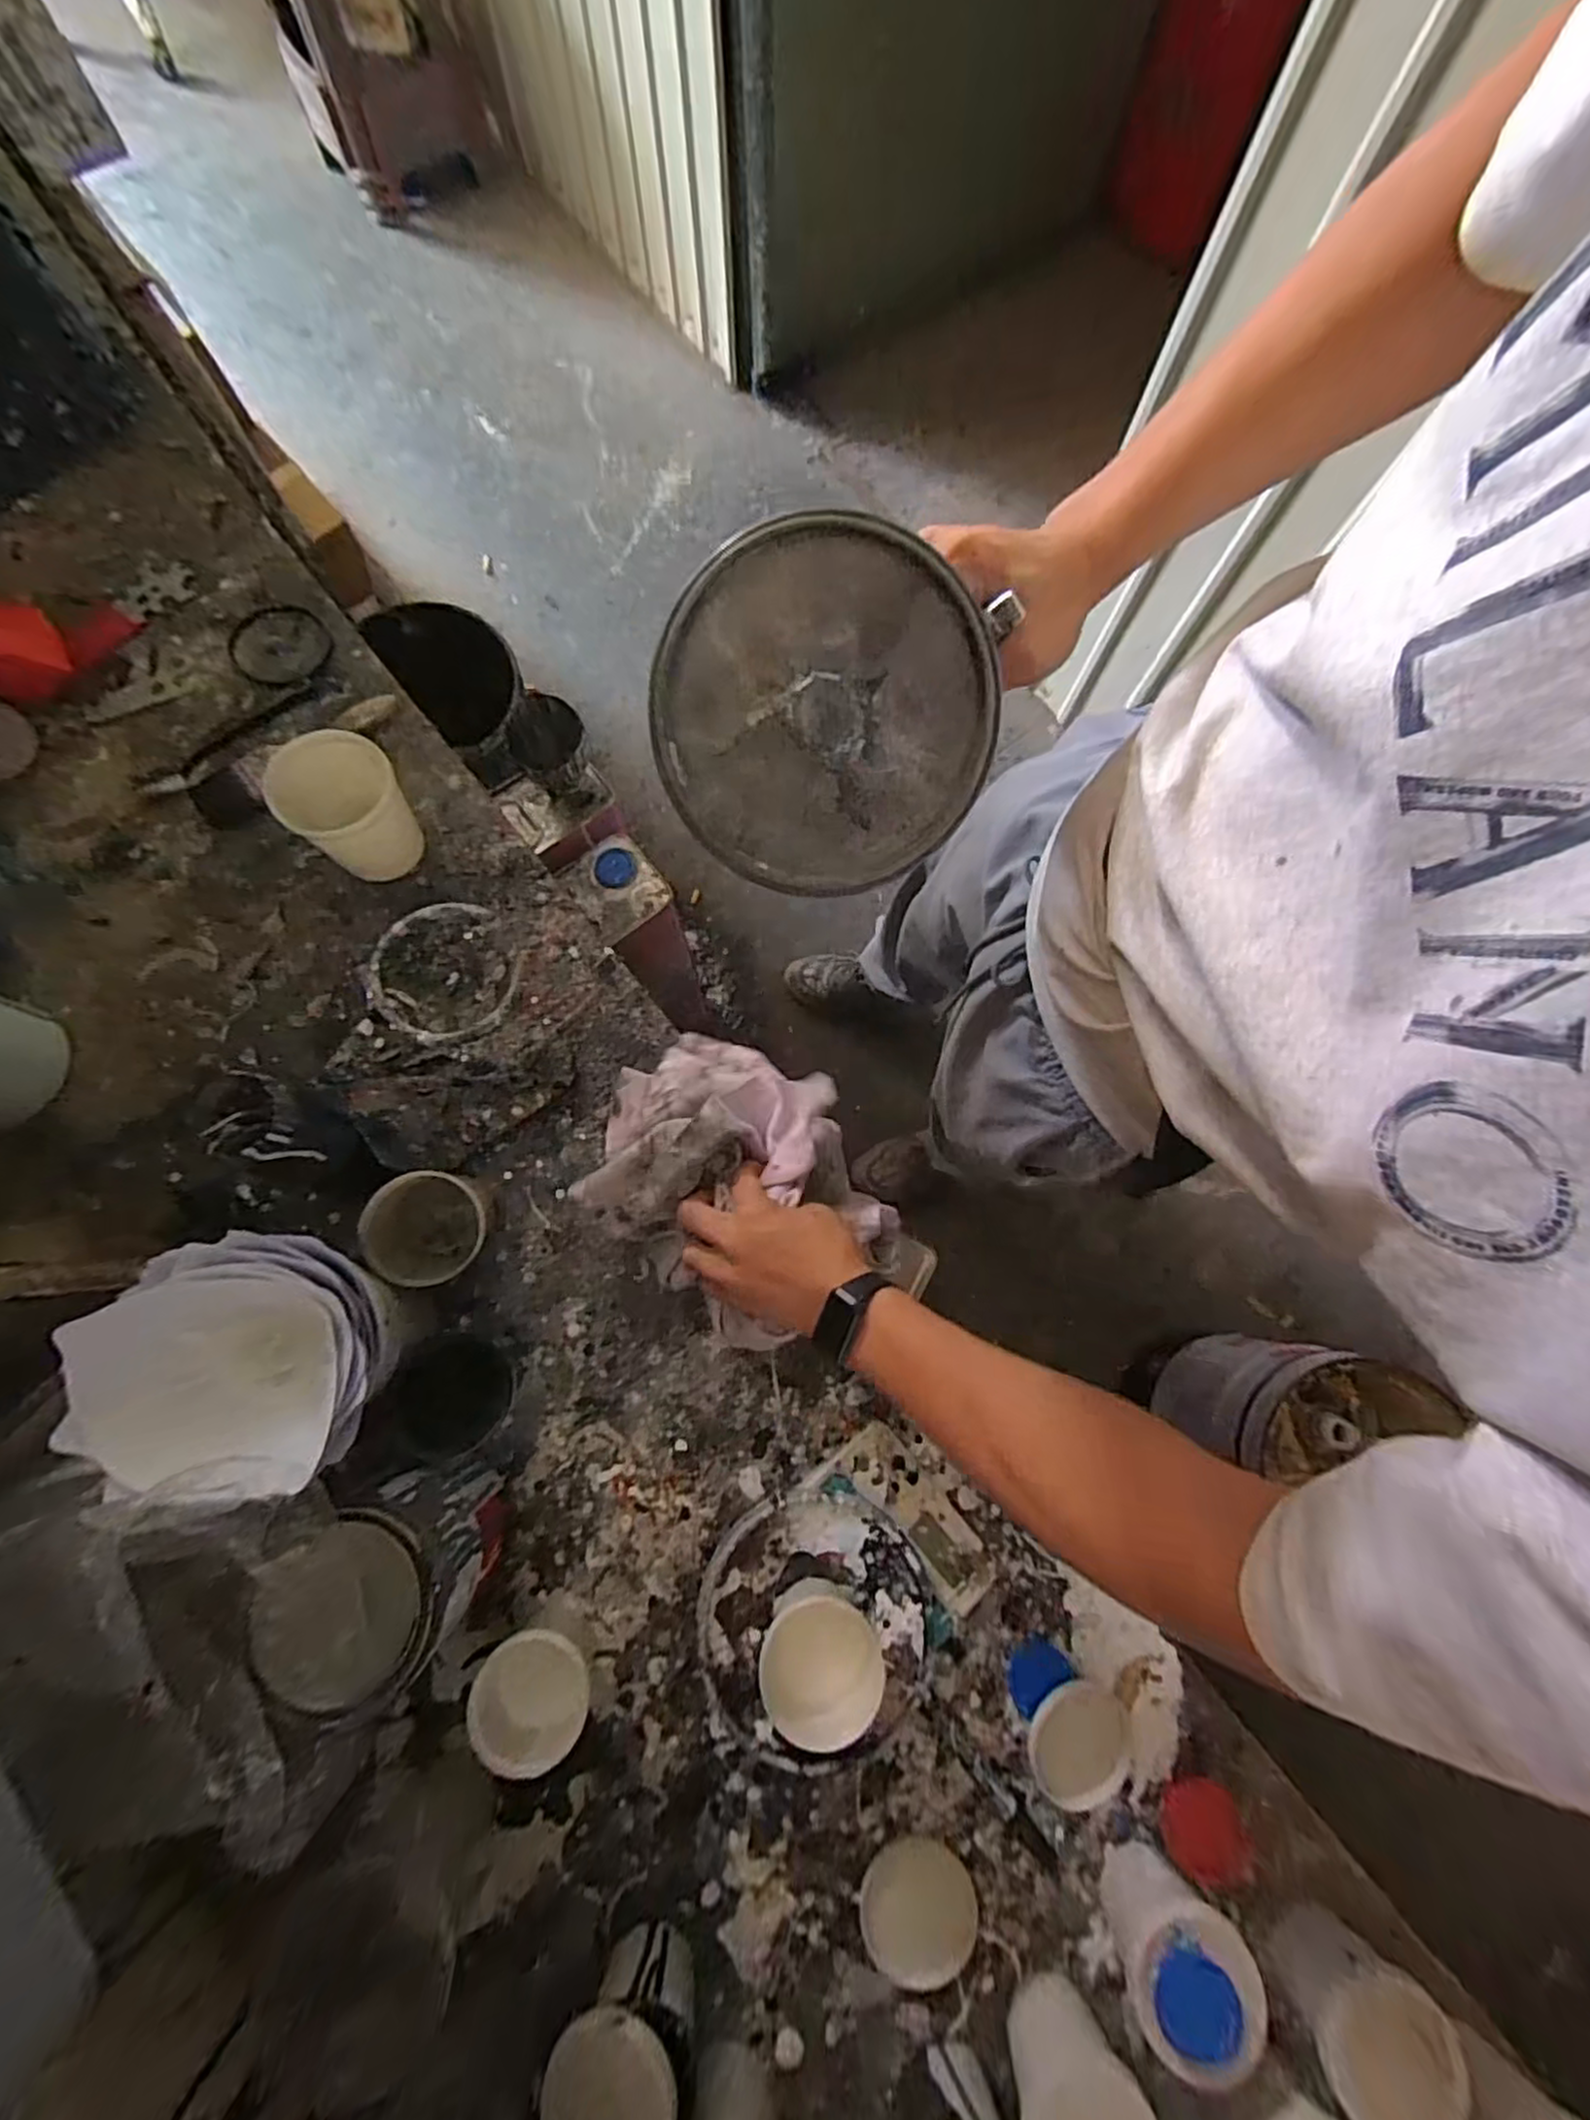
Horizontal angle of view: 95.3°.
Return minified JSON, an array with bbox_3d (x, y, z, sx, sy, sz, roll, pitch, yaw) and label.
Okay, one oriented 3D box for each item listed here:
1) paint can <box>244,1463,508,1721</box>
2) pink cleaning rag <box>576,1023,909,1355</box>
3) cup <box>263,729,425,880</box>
[{"bbox_3d":[-0.238,0.309,0.445,0.088,0.141,0.092,0,77,-1],"label":"paint can"},{"bbox_3d":[-0.047,0.077,0.541,0.187,0.096,0.215,-43,81,-9],"label":"pink cleaning rag"},{"bbox_3d":[-0.364,-0.207,0.603,0.087,0.093,0.090,0,77,-1],"label":"cup"}]

